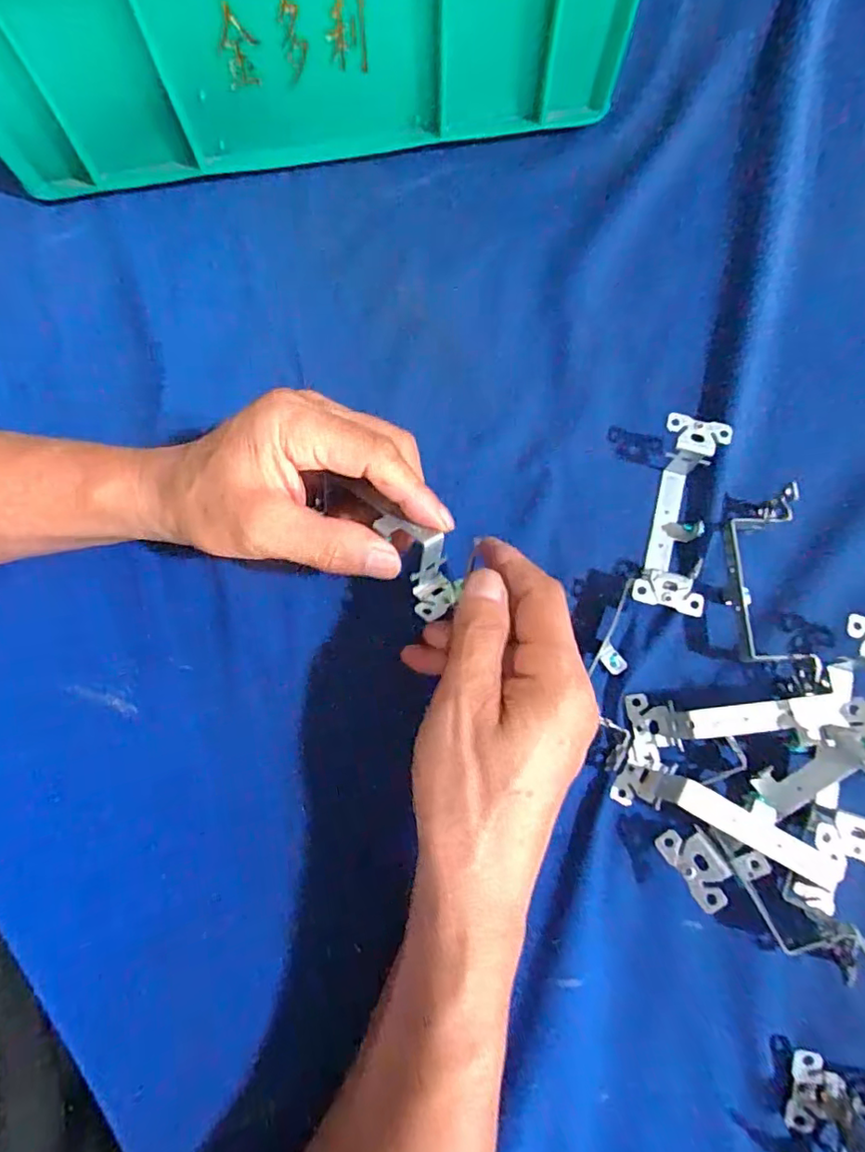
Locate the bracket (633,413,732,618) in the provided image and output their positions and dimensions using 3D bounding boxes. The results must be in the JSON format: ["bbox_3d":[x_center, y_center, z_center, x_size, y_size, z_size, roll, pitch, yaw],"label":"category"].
[{"bbox_3d":[0.126,-0.029,0.295,0.031,0.028,0.104,16,75,5],"label":"bracket"}]

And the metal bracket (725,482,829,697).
[{"bbox_3d":[0.166,0.008,0.283,0.030,0.028,0.101,1,74,1],"label":"metal bracket"}]

